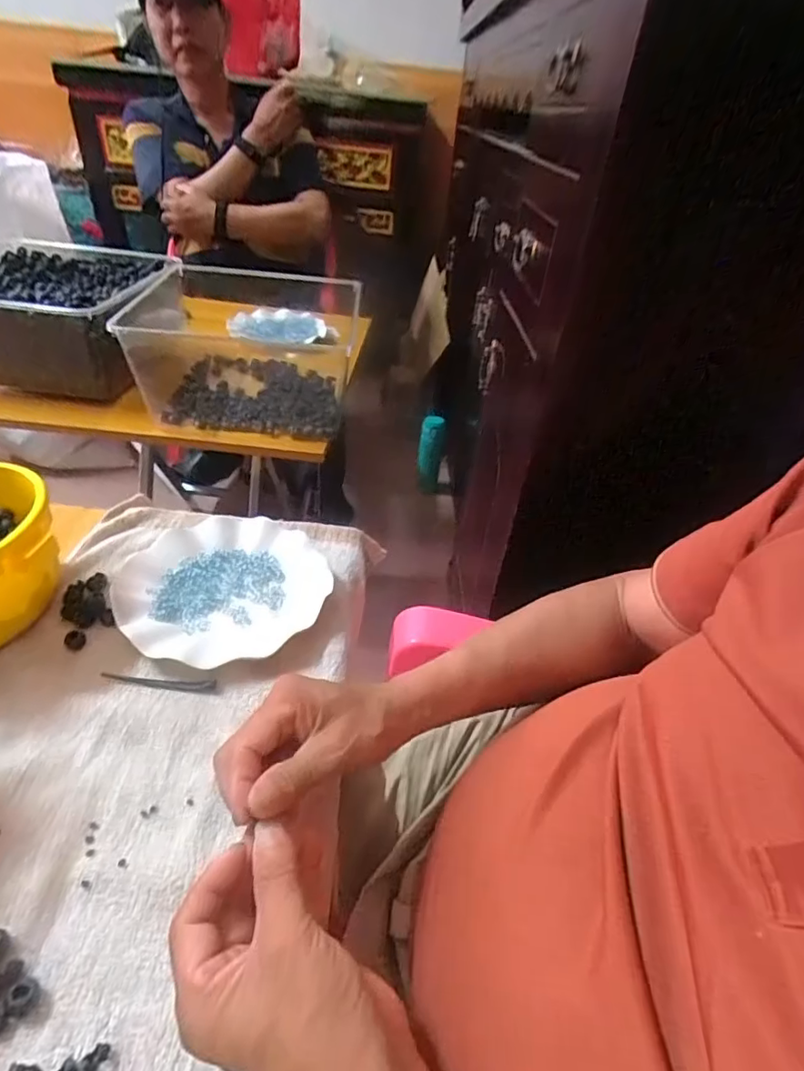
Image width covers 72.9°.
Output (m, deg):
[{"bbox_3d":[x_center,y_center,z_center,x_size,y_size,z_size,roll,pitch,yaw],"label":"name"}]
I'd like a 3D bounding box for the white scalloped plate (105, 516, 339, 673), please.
[{"bbox_3d":[-0.165,0.044,0.507,0.179,0.021,0.176,4,39,-3],"label":"white scalloped plate"}]

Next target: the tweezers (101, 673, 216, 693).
[{"bbox_3d":[-0.193,0.117,0.433,0.089,0.010,0.007,6,39,0],"label":"tweezers"}]

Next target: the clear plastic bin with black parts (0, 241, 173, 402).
[{"bbox_3d":[-0.522,-0.325,0.824,0.287,0.142,0.294,4,39,-2],"label":"clear plastic bin with black parts"}]

